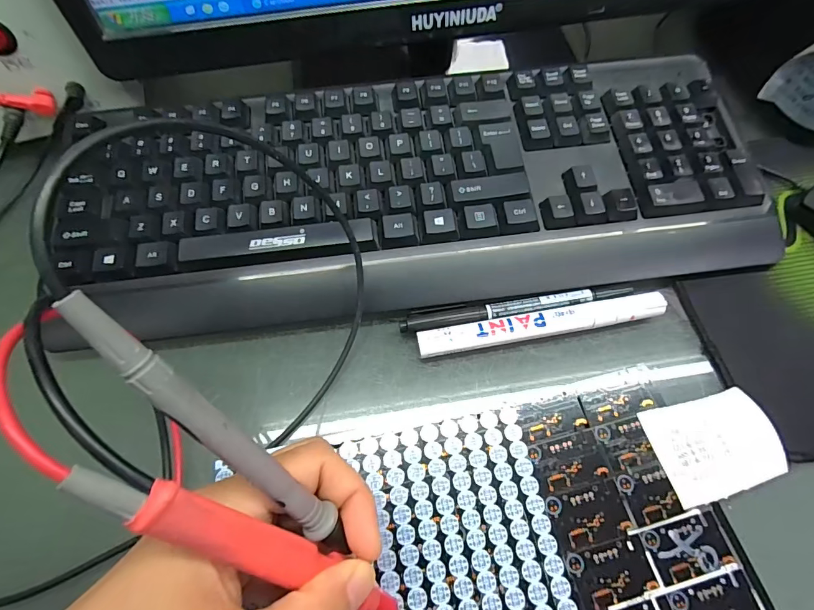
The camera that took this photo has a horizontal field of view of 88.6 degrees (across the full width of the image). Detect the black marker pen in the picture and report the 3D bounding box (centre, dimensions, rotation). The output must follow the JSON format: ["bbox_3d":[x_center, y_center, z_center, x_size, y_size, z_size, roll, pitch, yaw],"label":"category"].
[{"bbox_3d":[0.065,0.003,0.249,0.136,0.011,0.013,-8,65,-3],"label":"black marker pen"}]

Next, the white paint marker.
[{"bbox_3d":[0.077,0.013,0.241,0.141,0.015,0.015,-9,65,-4],"label":"white paint marker"}]

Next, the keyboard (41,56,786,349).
[{"bbox_3d":[0.004,-0.073,0.267,0.418,0.043,0.150,-7,64,-3],"label":"keyboard"}]

